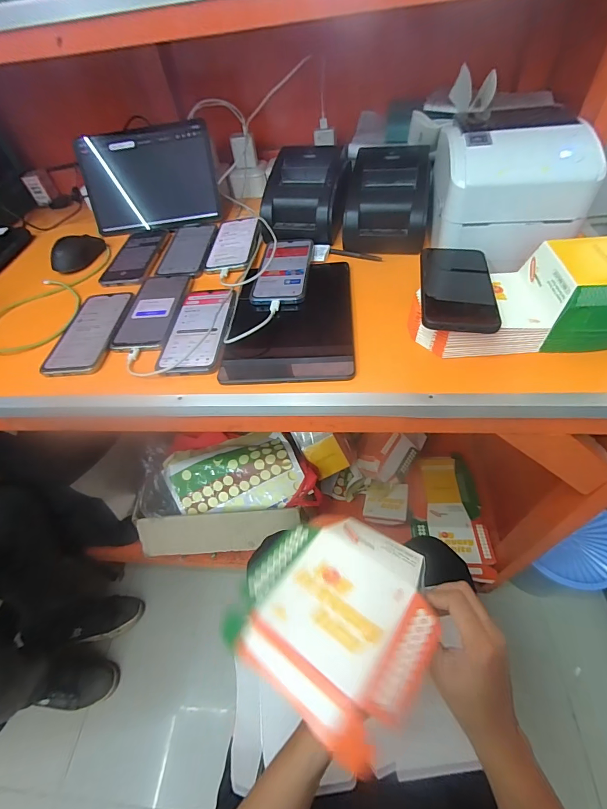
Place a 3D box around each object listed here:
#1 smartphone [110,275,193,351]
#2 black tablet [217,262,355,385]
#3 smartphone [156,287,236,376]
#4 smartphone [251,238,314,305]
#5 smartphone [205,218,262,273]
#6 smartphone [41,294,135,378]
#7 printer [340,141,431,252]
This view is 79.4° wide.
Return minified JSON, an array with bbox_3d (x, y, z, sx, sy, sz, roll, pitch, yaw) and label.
[{"bbox_3d":[-0.222,-0.145,0.547,0.086,0.006,0.176,-3,52,4],"label":"smartphone"},{"bbox_3d":[-0.016,-0.123,0.509,0.164,0.011,0.250,-1,52,5],"label":"black tablet"},{"bbox_3d":[-0.143,-0.110,0.507,0.081,0.008,0.175,-1,52,5],"label":"smartphone"},{"bbox_3d":[-0.029,-0.215,0.569,0.078,0.012,0.180,2,52,8],"label":"smartphone"},{"bbox_3d":[-0.120,-0.292,0.652,0.084,0.014,0.177,-1,52,6],"label":"smartphone"},{"bbox_3d":[-0.309,-0.110,0.533,0.086,0.010,0.180,-4,51,3],"label":"smartphone"},{"bbox_3d":[0.139,-0.333,0.593,0.130,0.098,0.155,9,53,13],"label":"printer"}]

